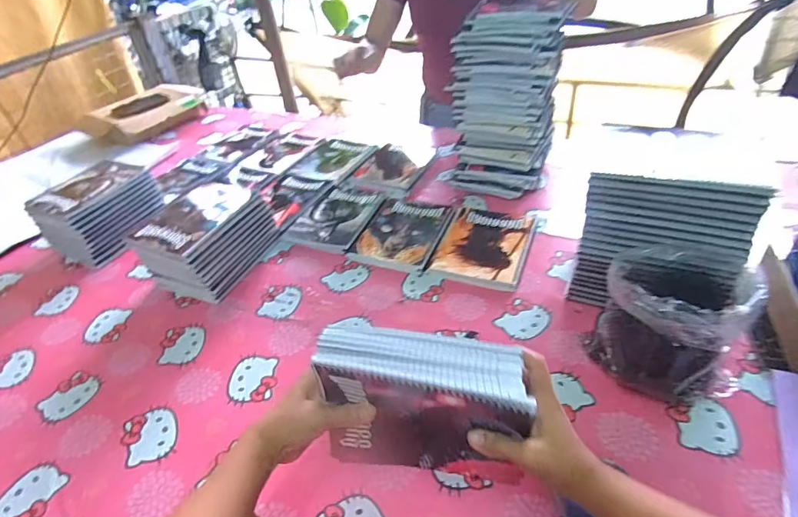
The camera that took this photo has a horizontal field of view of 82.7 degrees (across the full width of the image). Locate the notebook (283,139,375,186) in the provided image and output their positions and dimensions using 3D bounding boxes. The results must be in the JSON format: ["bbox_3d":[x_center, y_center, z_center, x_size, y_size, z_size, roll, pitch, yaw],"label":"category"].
[{"bbox_3d":[-0.167,-0.250,1.153,0.165,0.015,0.199,17,46,26],"label":"notebook"}]

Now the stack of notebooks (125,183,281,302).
[{"bbox_3d":[-0.354,-0.037,0.851,0.153,0.124,0.207,16,46,25],"label":"stack of notebooks"}]

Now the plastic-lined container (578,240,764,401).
[{"bbox_3d":[0.351,0.082,0.574,0.170,0.162,0.133,-12,41,-5],"label":"plastic-lined container"}]

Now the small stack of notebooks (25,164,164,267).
[{"bbox_3d":[-0.639,-0.106,0.974,0.157,0.118,0.215,14,45,22],"label":"small stack of notebooks"}]

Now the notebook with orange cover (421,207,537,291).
[{"bbox_3d":[0.158,-0.025,0.838,0.159,0.020,0.204,13,44,22],"label":"notebook with orange cover"}]

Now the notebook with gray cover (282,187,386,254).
[{"bbox_3d":[-0.126,-0.085,0.953,0.147,0.016,0.200,12,44,21],"label":"notebook with gray cover"}]

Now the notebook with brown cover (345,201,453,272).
[{"bbox_3d":[0.006,-0.051,0.892,0.152,0.020,0.191,11,44,20],"label":"notebook with brown cover"}]

